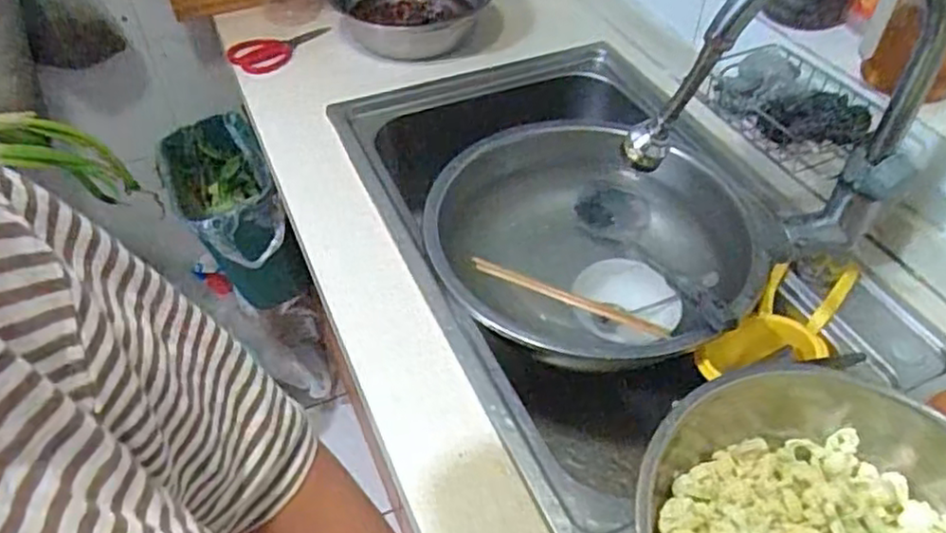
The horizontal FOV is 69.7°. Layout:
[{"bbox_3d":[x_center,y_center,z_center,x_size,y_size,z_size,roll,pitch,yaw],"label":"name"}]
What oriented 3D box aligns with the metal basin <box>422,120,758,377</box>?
[{"bbox_3d":[0.133,-0.034,0.822,0.346,0.097,0.369,3,42,-3],"label":"metal basin"}]

